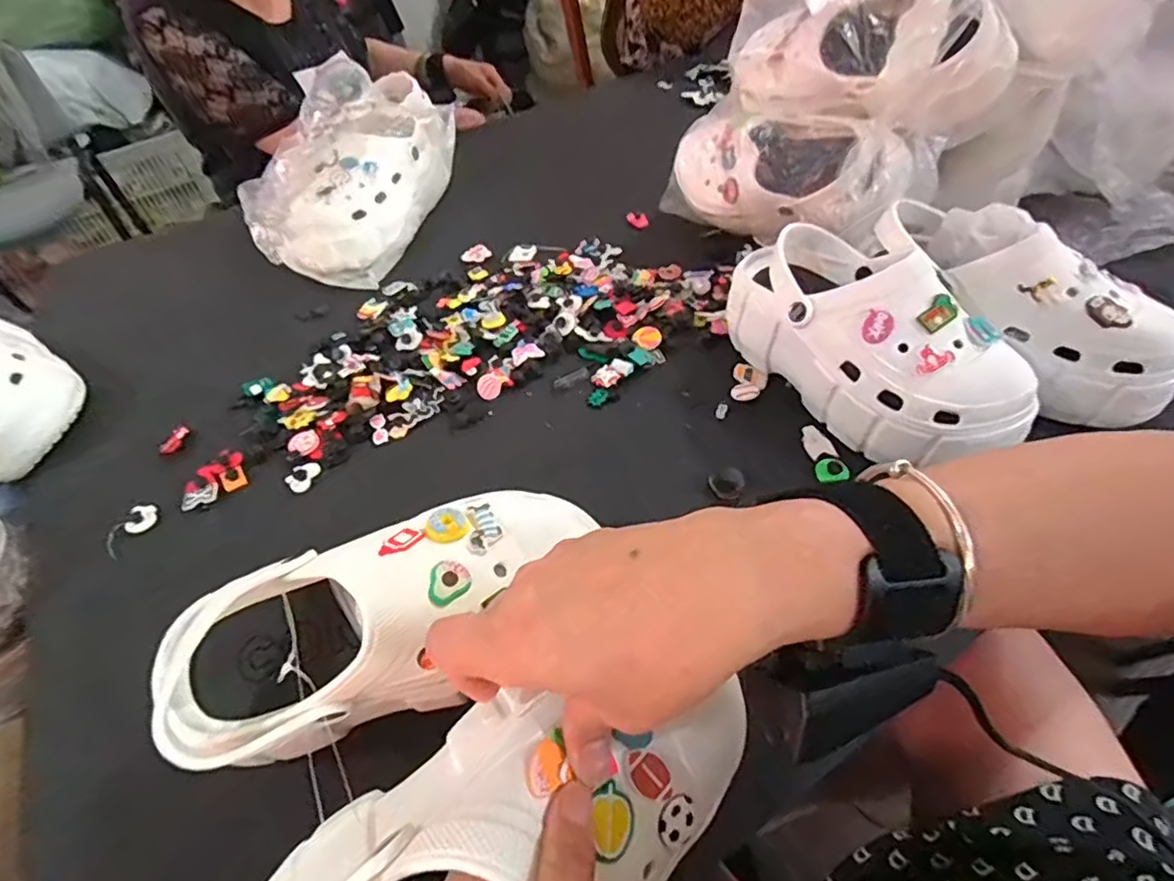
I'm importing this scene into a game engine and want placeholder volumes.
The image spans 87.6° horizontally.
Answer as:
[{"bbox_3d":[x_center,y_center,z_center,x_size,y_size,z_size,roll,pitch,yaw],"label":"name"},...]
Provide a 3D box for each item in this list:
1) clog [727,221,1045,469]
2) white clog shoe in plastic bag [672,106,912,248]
[{"bbox_3d":[0.230,-0.085,0.488,0.125,0.095,0.242,-27,51,-17],"label":"clog"},{"bbox_3d":[0.192,-0.264,0.614,0.081,0.120,0.249,-33,38,-22],"label":"white clog shoe in plastic bag"}]

